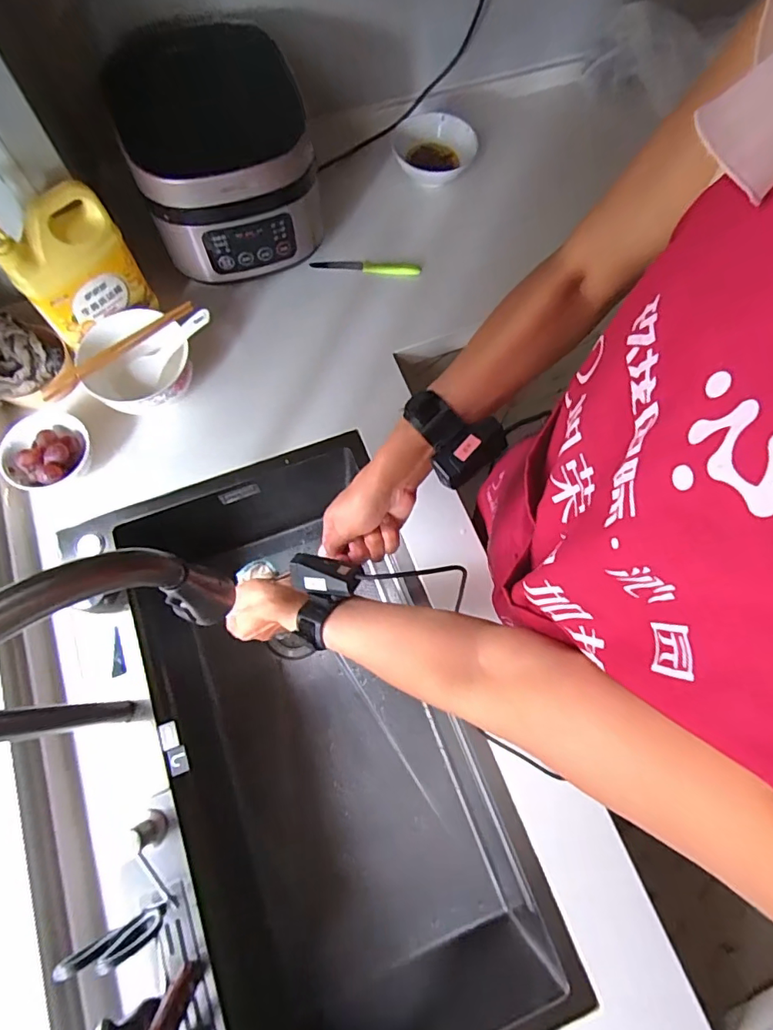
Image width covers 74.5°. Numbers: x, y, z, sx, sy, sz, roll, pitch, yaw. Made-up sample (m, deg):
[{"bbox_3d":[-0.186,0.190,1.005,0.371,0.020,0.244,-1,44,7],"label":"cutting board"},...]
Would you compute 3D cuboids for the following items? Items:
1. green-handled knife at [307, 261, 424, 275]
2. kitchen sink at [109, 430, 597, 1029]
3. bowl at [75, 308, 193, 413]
[{"bbox_3d":[-0.034,-0.428,0.875,0.184,0.016,0.026,4,74,0],"label":"green-handled knife"},{"bbox_3d":[-0.115,0.328,0.792,0.437,0.301,0.753,-21,76,-7],"label":"kitchen sink"},{"bbox_3d":[-0.357,-0.211,0.747,0.147,0.086,0.144,0,74,-1],"label":"bowl"}]

